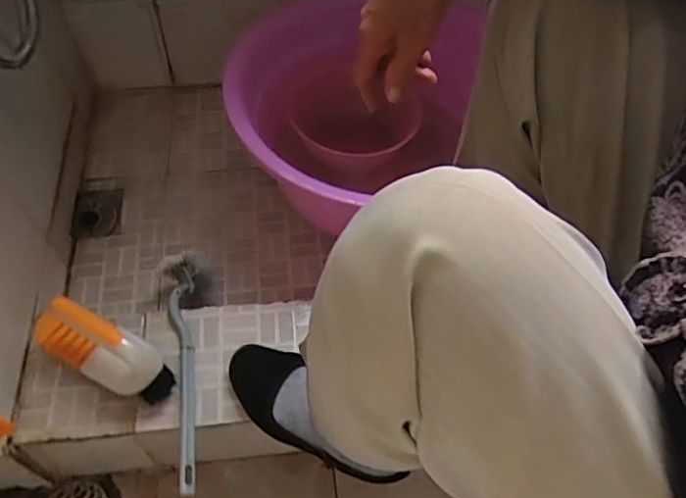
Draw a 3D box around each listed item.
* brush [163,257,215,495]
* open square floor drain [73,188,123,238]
[{"bbox_3d":[-0.192,0.150,0.708,0.066,0.068,0.329,-9,54,-11],"label":"brush"},{"bbox_3d":[-0.411,-0.058,0.914,0.077,0.013,0.093,-8,60,-9],"label":"open square floor drain"}]

